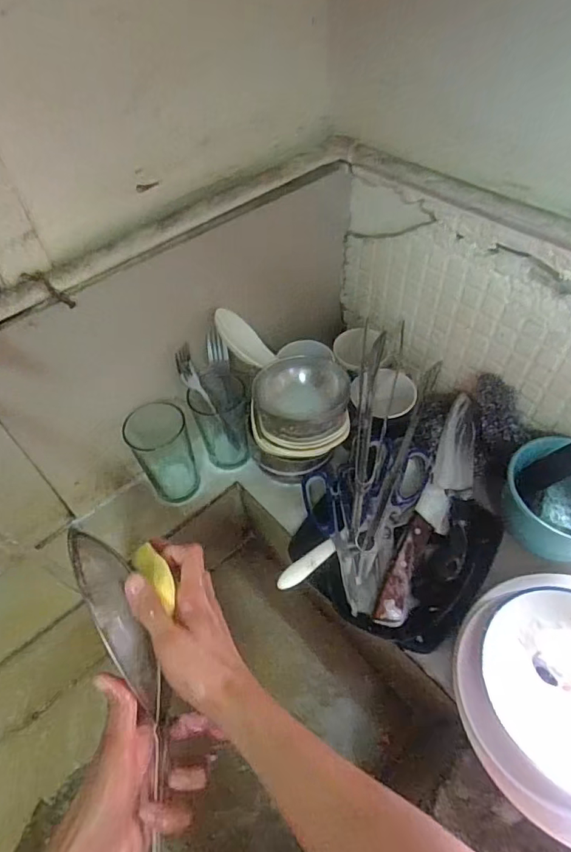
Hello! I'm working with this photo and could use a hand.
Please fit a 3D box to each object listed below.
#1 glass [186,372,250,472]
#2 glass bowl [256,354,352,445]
[{"bbox_3d":[-0.083,-0.002,0.639,0.069,0.123,0.063,-10,51,-5],"label":"glass"},{"bbox_3d":[0.018,-0.031,0.567,0.097,0.051,0.104,-38,59,-25],"label":"glass bowl"}]

